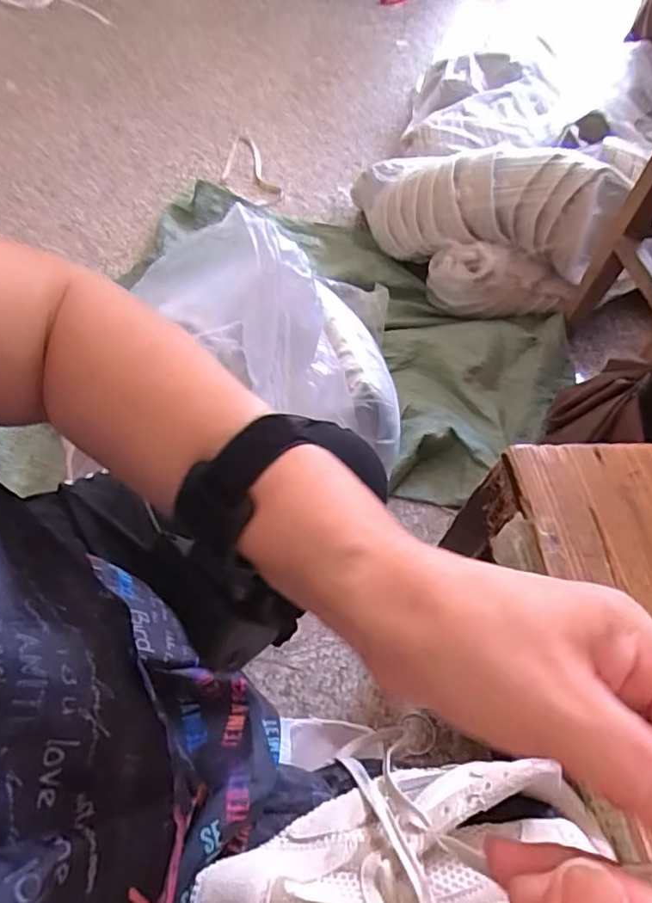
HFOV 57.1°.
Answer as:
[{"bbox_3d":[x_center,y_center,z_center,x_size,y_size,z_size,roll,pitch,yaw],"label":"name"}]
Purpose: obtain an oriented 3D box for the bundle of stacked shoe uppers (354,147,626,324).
[{"bbox_3d":[0.249,-0.397,1.039,0.438,0.215,0.210,20,59,8],"label":"bundle of stacked shoe uppers"}]

